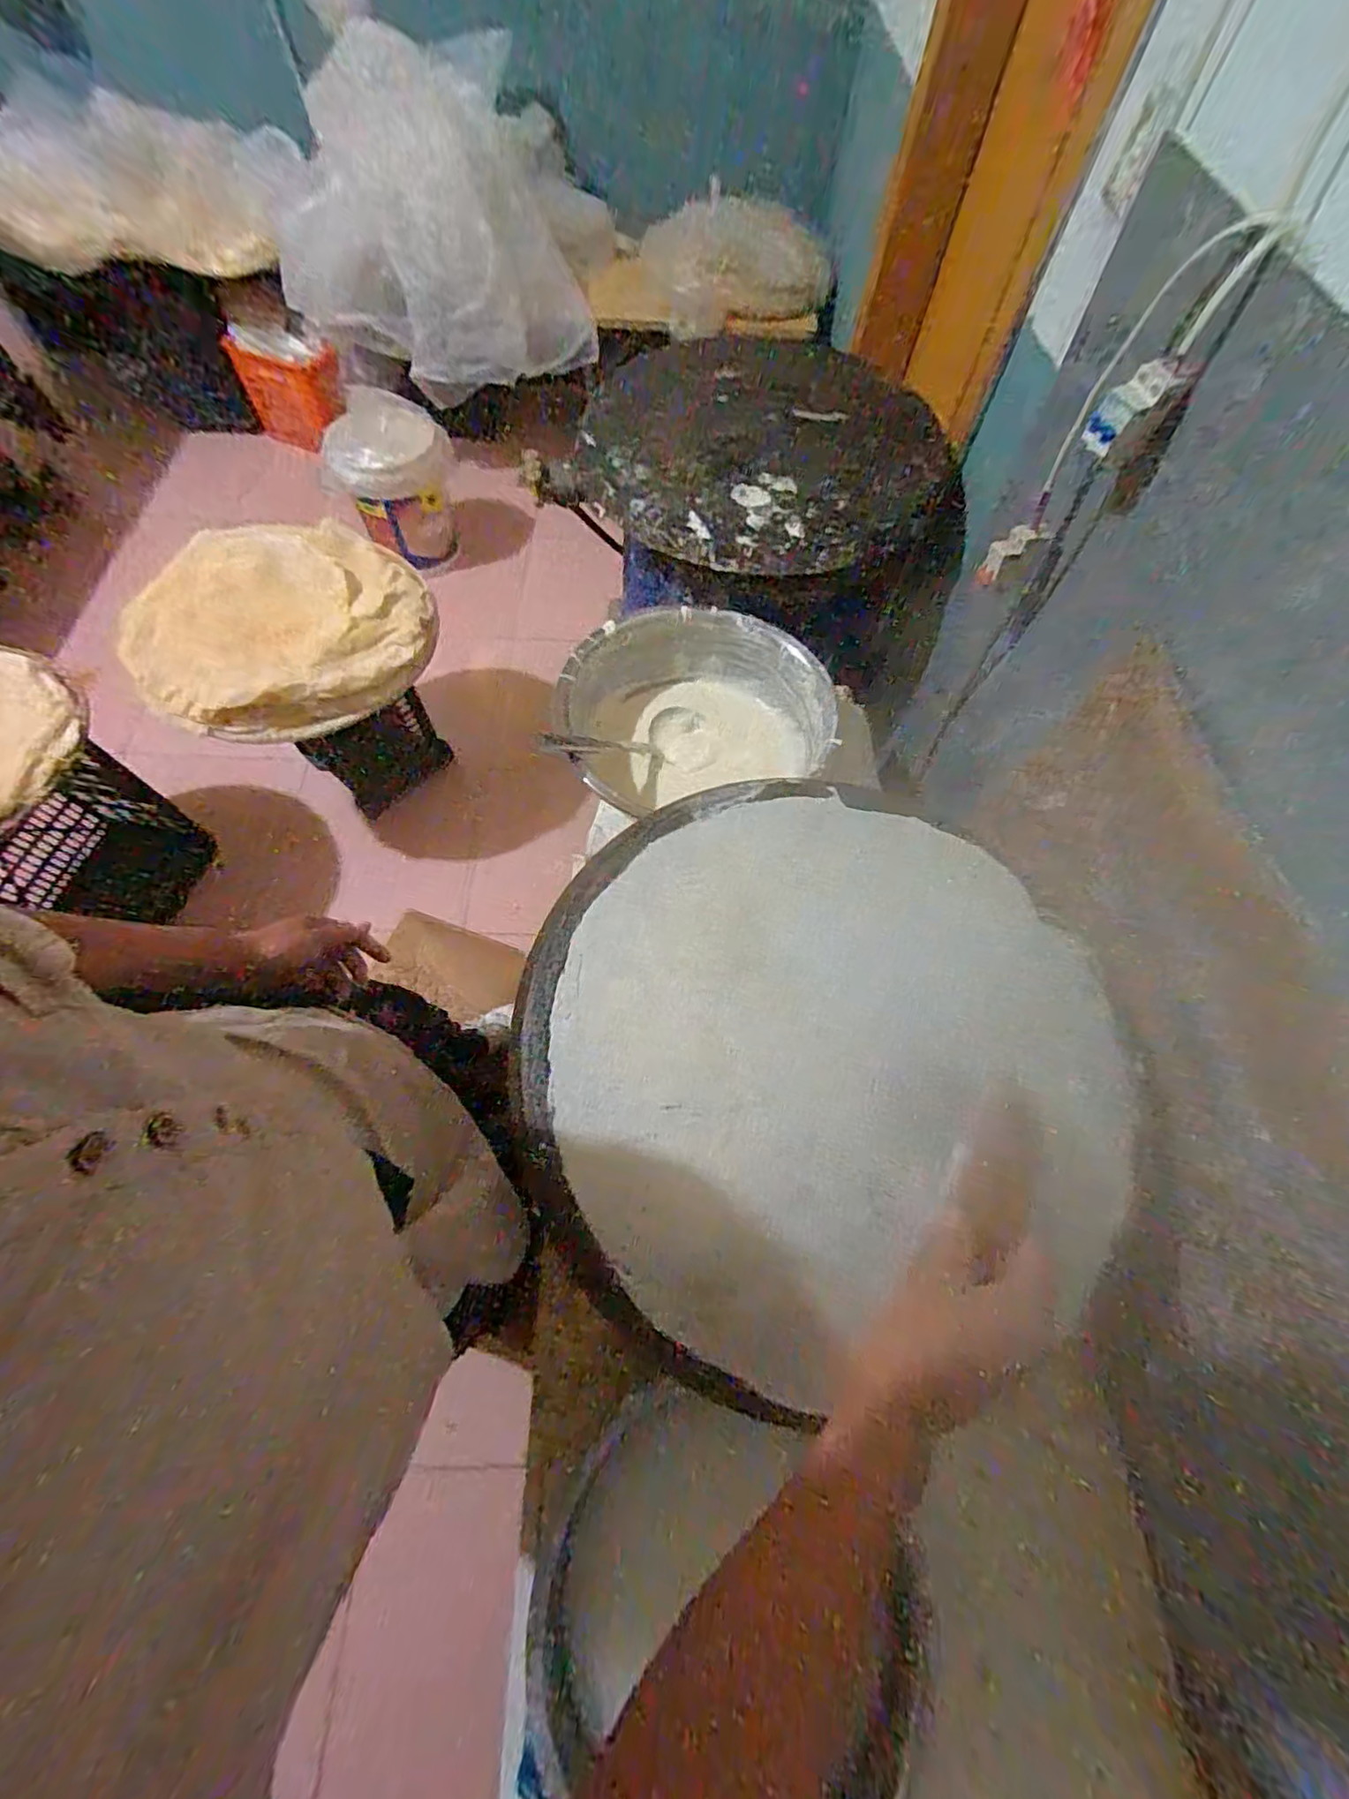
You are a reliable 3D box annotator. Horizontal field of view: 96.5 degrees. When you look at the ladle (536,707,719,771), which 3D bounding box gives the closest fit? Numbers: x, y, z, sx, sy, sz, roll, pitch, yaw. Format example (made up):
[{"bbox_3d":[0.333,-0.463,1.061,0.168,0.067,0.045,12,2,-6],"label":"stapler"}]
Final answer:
[{"bbox_3d":[-0.070,-0.252,0.936,0.337,0.057,0.119,-15,61,-42],"label":"ladle"}]

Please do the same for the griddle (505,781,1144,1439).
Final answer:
[{"bbox_3d":[0.135,0.116,0.531,0.529,0.043,0.500,0,65,0],"label":"griddle"}]

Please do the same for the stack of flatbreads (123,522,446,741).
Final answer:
[{"bbox_3d":[-0.779,-0.548,1.222,0.549,0.120,0.492,-33,81,-20],"label":"stack of flatbreads"}]

